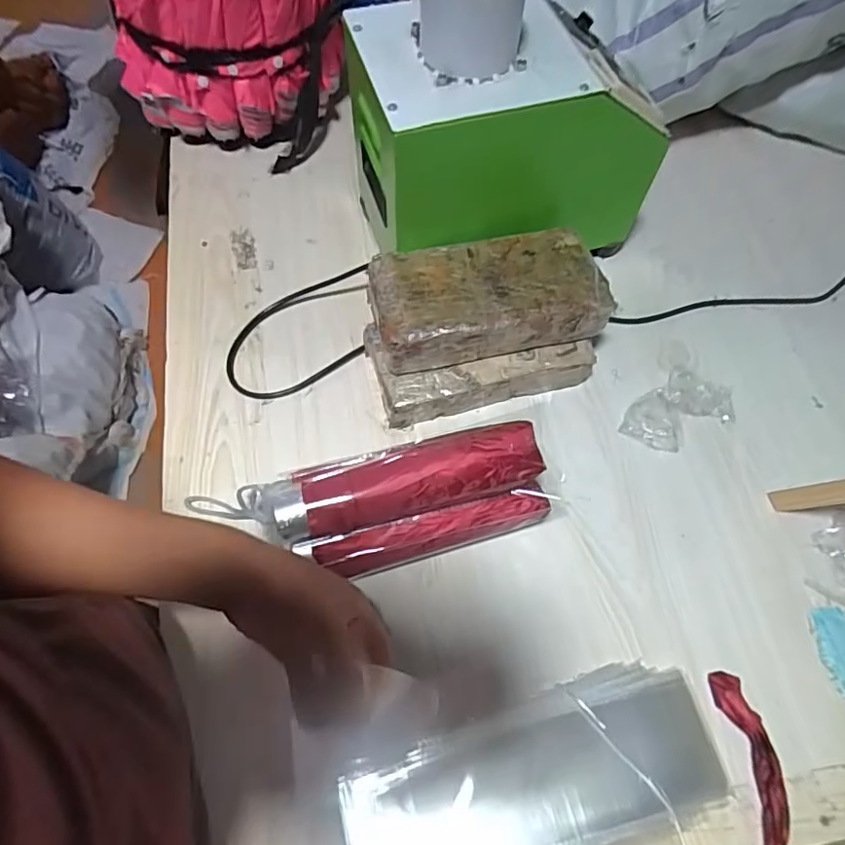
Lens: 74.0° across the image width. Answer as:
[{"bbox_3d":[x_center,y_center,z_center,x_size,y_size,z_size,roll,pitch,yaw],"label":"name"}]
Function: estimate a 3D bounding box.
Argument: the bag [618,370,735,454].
[{"bbox_3d":[0.280,-0.012,0.602,0.118,0.024,0.077,-38,71,-17],"label":"bag"}]

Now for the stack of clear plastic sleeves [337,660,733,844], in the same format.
[{"bbox_3d":[0.091,0.293,0.461,0.306,0.012,0.116,-12,66,-6],"label":"stack of clear plastic sleeves"}]

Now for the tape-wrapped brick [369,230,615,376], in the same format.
[{"bbox_3d":[0.066,-0.130,0.580,0.232,0.051,0.116,-12,66,-6],"label":"tape-wrapped brick"}]

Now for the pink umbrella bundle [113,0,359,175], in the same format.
[{"bbox_3d":[-0.213,-0.493,0.702,0.275,0.241,0.237,23,67,10],"label":"pink umbrella bundle"}]

